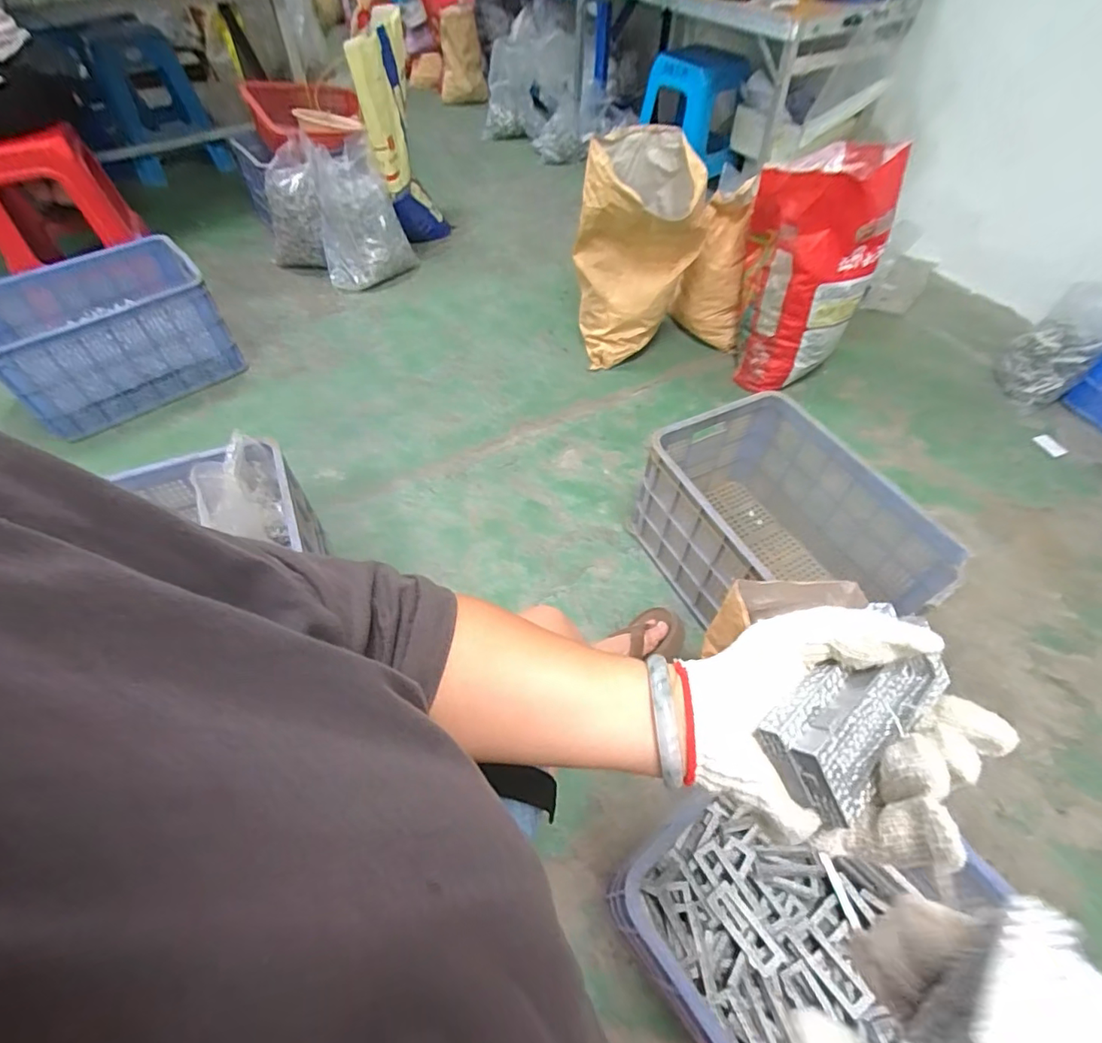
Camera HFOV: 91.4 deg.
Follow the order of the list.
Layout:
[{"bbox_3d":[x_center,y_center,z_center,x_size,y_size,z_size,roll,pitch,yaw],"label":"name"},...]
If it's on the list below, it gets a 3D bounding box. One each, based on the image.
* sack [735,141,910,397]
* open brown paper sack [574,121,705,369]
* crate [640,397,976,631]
[{"bbox_3d":[0.665,-0.652,1.438,0.316,0.550,0.313,21,57,13],"label":"sack"},{"bbox_3d":[0.234,-0.733,1.510,0.320,0.548,0.241,5,55,2],"label":"open brown paper sack"},{"bbox_3d":[0.455,0.035,1.086,0.373,0.289,0.490,-24,57,-16],"label":"crate"}]

